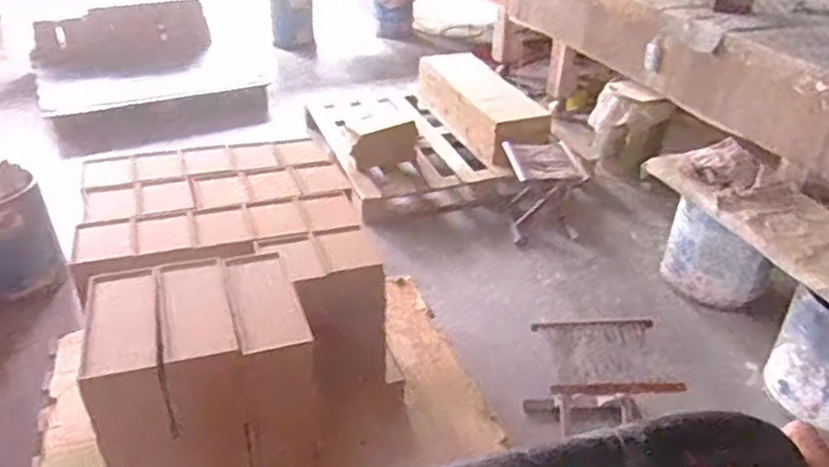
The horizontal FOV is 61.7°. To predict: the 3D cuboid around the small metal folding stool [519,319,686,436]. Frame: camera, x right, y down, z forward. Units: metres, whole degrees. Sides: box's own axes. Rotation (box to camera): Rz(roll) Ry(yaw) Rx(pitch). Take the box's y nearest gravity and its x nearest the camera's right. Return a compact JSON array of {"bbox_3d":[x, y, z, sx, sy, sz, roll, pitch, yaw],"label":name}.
[{"bbox_3d":[0.468,0.414,1.808,0.298,0.329,0.243,2,33,0],"label":"small metal folding stool"}]

